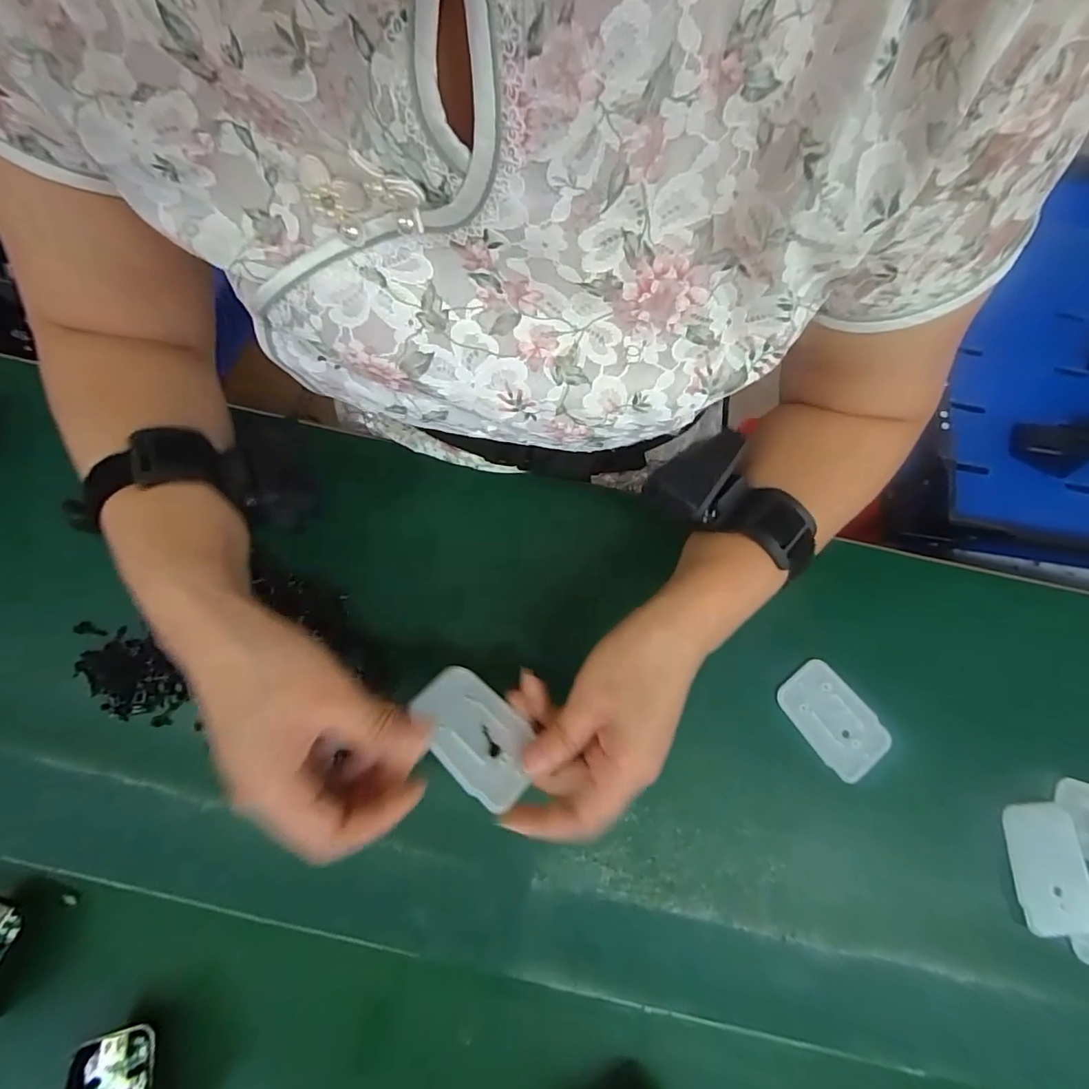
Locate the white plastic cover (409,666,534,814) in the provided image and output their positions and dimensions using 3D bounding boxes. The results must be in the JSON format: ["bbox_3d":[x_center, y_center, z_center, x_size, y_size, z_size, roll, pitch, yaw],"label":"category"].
[{"bbox_3d":[-0.035,0.097,0.264,0.069,0.004,0.044,40,49,11],"label":"white plastic cover"}]

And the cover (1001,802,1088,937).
[{"bbox_3d":[0.302,0.194,0.305,0.040,0.006,0.067,-1,78,-2],"label":"cover"}]

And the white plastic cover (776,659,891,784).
[{"bbox_3d":[0.183,0.110,0.325,0.044,0.007,0.067,-37,81,-9],"label":"white plastic cover"}]

